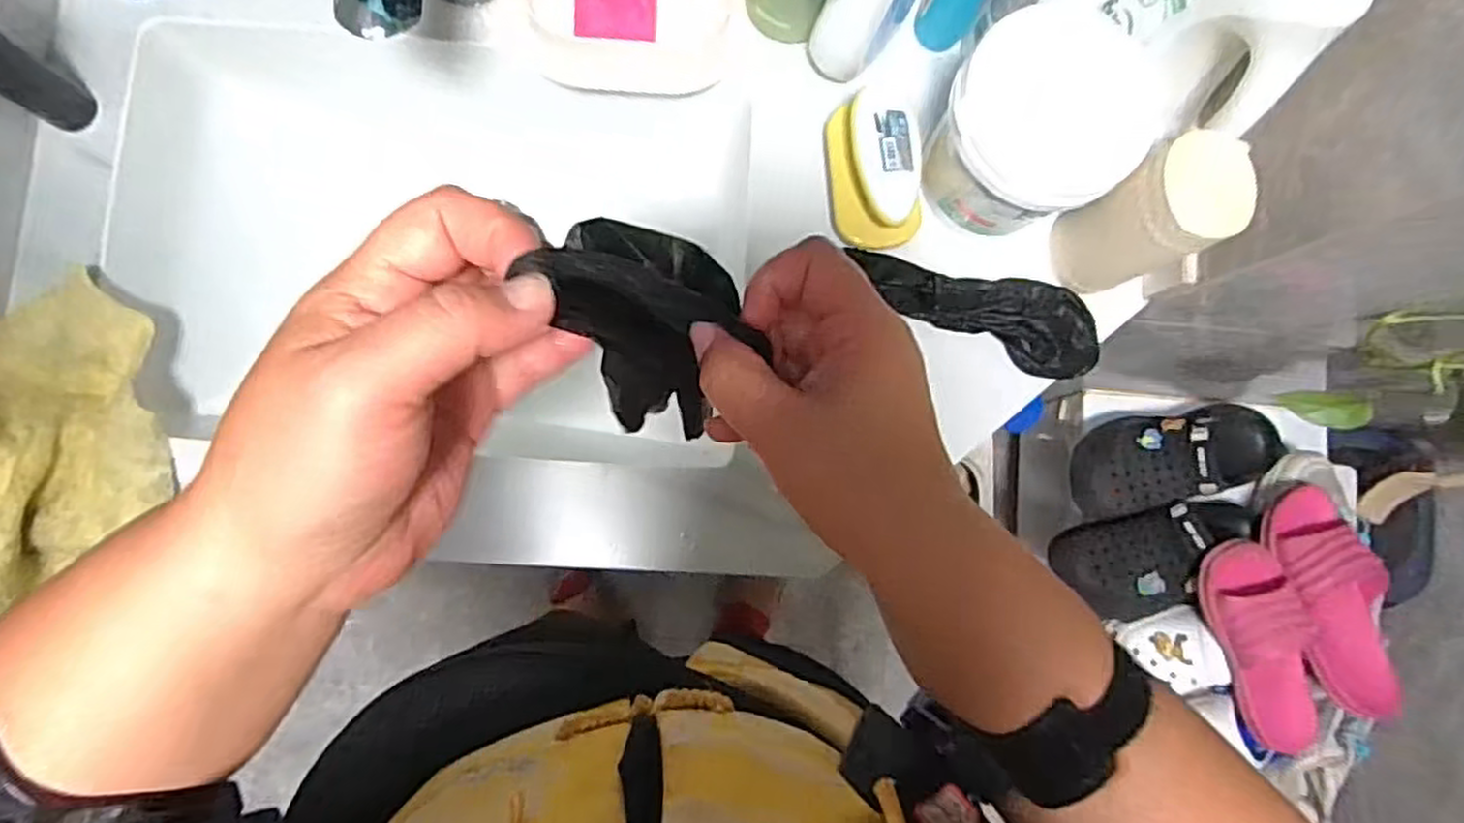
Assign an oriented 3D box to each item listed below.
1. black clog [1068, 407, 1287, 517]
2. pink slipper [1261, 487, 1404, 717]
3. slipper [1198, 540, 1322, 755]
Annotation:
[{"bbox_3d":[0.565,0.053,0.927,0.274,0.088,0.116,-13,86,-7],"label":"black clog"},{"bbox_3d":[0.695,0.216,0.868,0.097,0.075,0.255,-5,85,-6],"label":"pink slipper"},{"bbox_3d":[0.618,0.272,0.860,0.103,0.089,0.264,-24,87,-7],"label":"slipper"}]

